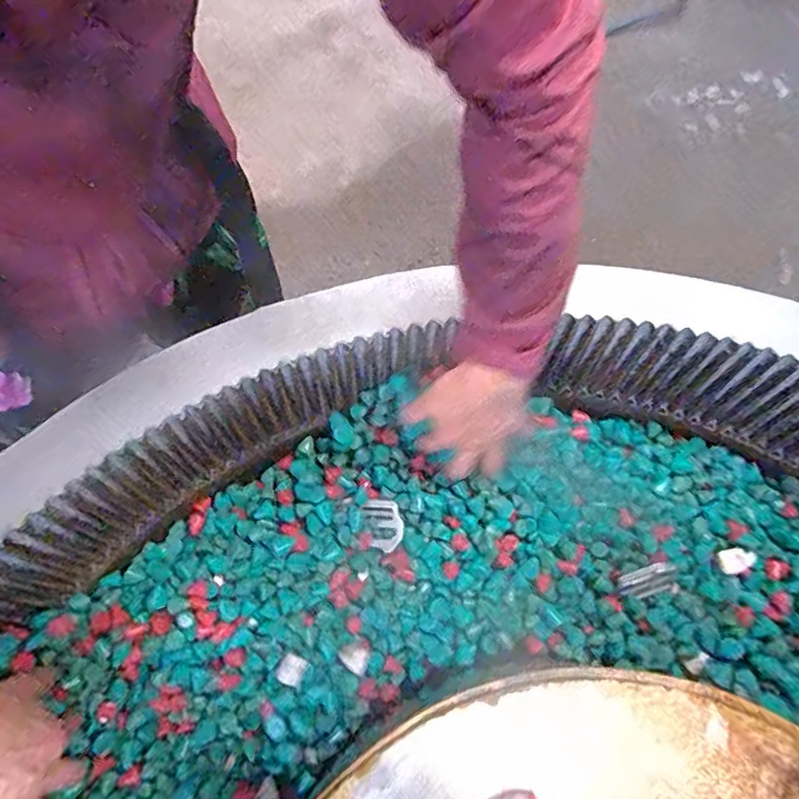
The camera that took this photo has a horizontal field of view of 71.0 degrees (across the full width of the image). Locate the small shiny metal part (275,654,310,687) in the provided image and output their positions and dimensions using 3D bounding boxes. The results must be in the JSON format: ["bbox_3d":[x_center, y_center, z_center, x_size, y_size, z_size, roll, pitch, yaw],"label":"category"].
[{"bbox_3d":[-0.096,0.241,0.499,0.020,0.016,0.025,33,68,13],"label":"small shiny metal part"}]

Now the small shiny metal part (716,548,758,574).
[{"bbox_3d":[0.314,0.149,0.520,0.032,0.010,0.022,-13,66,-7],"label":"small shiny metal part"}]

